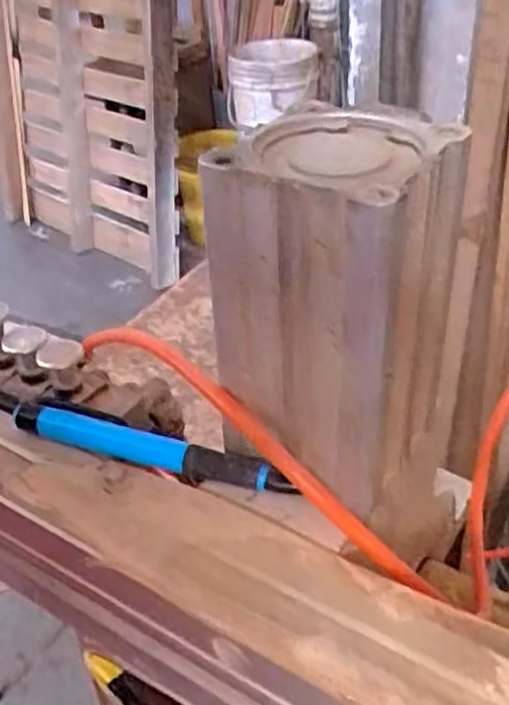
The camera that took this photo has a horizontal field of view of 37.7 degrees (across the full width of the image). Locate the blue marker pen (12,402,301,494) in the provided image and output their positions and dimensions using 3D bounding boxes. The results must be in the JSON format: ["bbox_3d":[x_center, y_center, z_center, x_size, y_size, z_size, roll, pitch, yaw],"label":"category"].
[{"bbox_3d":[-0.043,0.037,0.288,0.119,0.012,0.011,10,39,19],"label":"blue marker pen"}]

